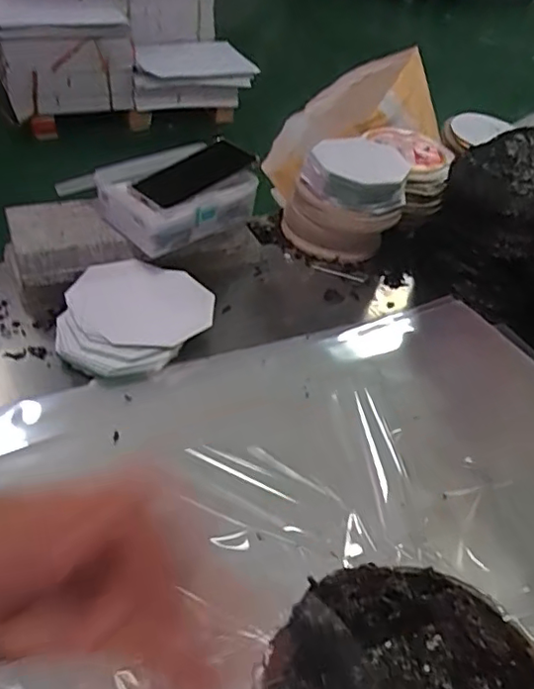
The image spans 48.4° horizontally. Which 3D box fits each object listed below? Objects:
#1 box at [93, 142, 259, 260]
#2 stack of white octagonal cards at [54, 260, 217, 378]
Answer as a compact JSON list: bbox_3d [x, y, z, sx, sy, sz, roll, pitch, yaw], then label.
[{"bbox_3d":[-0.118,-0.200,0.779,0.141,0.072,0.179,37,50,28],"label":"box"},{"bbox_3d":[-0.161,-0.034,0.711,0.173,0.046,0.155,-26,52,-32],"label":"stack of white octagonal cards"}]

